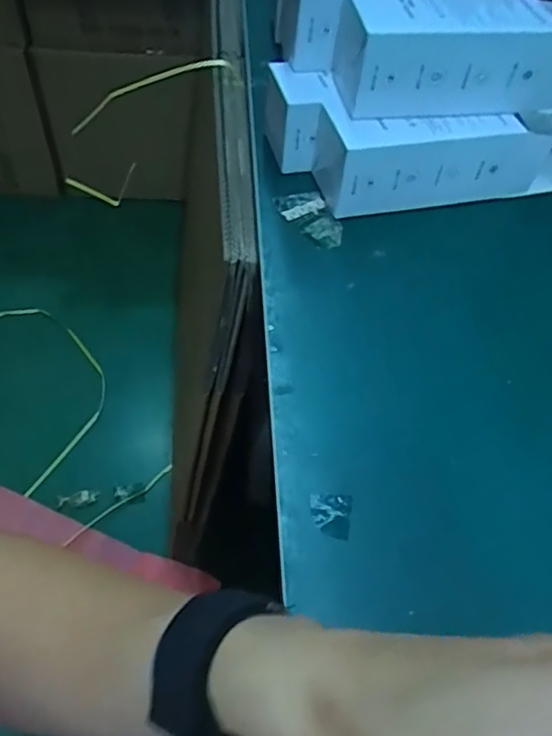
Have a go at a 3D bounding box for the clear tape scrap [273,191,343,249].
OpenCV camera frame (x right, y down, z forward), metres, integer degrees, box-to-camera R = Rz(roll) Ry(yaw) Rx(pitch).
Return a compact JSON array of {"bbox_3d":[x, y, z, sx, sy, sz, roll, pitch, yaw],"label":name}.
[{"bbox_3d":[0.032,-0.130,0.517,0.043,0.007,0.072,-18,56,-17],"label":"clear tape scrap"}]

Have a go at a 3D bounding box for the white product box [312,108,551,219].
[{"bbox_3d":[0.155,-0.195,0.533,0.230,0.076,0.073,-8,54,-11],"label":"white product box"}]

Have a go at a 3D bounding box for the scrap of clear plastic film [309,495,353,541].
[{"bbox_3d":[0.033,0.088,0.354,0.025,0.004,0.027,4,53,-2],"label":"scrap of clear plastic film"}]

